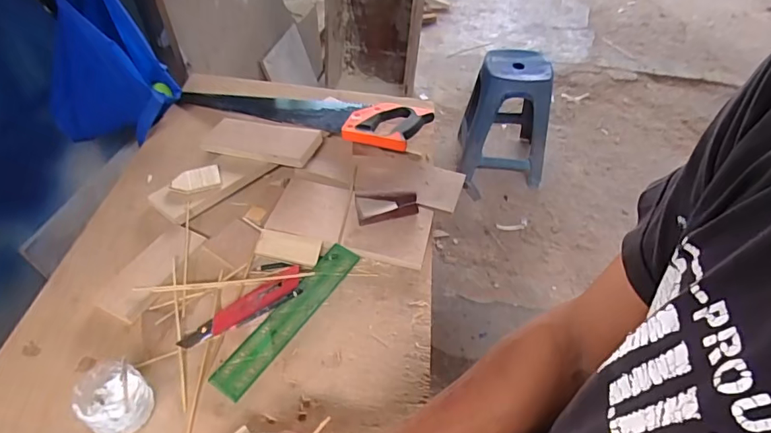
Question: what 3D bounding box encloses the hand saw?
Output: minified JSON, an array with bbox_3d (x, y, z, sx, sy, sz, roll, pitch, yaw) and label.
[{"bbox_3d":[-0.165,-0.216,0.924,0.499,0.038,0.123,15,48,11],"label":"hand saw"}]

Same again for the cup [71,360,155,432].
[{"bbox_3d":[-0.301,0.202,0.524,0.071,0.052,0.065,2,47,-2],"label":"cup"}]

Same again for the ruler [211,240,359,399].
[{"bbox_3d":[-0.127,0.131,0.641,0.048,0.010,0.254,29,52,14],"label":"ruler"}]

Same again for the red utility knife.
[{"bbox_3d":[-0.185,0.121,0.623,0.167,0.025,0.039,-28,55,-27],"label":"red utility knife"}]

